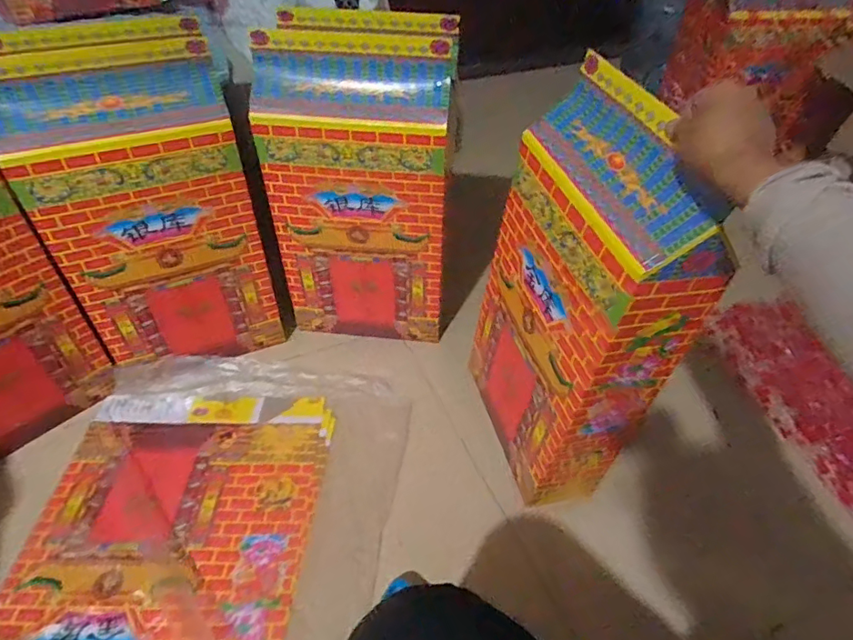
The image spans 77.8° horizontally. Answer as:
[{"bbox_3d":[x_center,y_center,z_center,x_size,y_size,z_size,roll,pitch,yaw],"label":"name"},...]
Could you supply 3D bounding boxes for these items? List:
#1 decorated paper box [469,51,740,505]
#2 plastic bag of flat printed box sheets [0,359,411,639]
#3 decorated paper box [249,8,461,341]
[{"bbox_3d":[0.199,-0.019,0.754,0.130,0.557,0.306,-11,47,-12],"label":"decorated paper box"},{"bbox_3d":[-0.360,0.371,0.804,0.572,0.050,0.811,5,46,3],"label":"plastic bag of flat printed box sheets"},{"bbox_3d":[-0.115,-0.231,1.035,0.333,0.604,0.209,9,43,4],"label":"decorated paper box"}]

